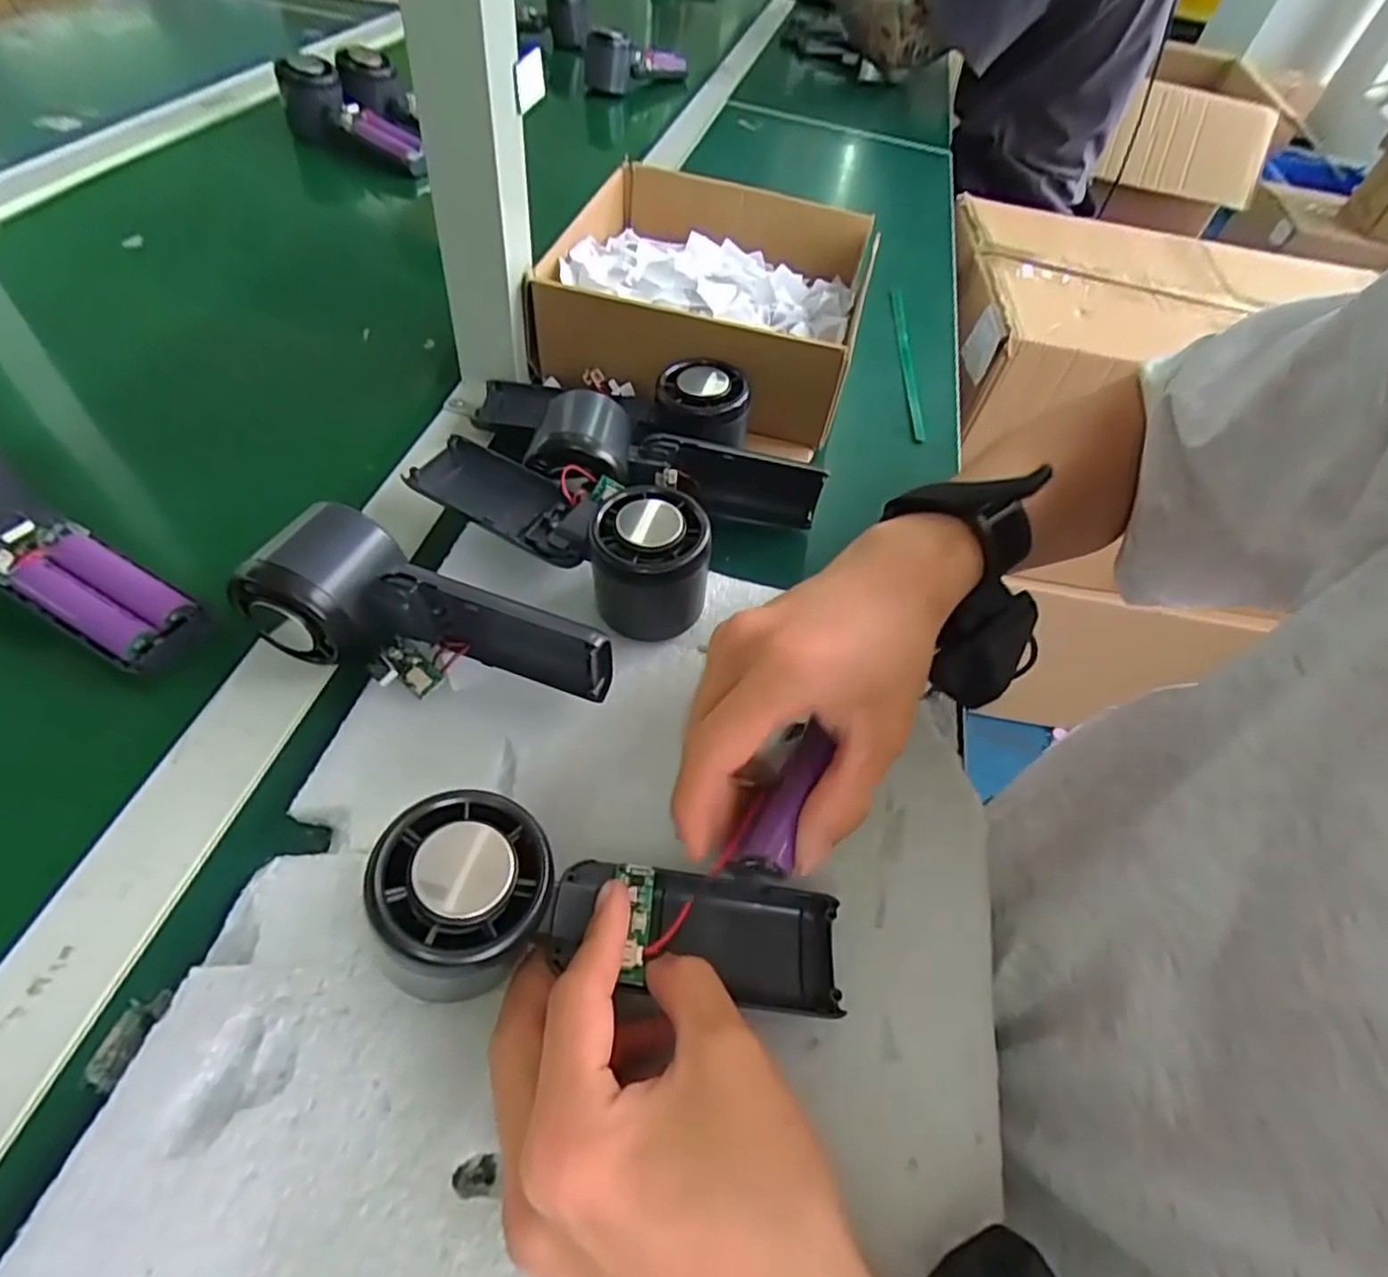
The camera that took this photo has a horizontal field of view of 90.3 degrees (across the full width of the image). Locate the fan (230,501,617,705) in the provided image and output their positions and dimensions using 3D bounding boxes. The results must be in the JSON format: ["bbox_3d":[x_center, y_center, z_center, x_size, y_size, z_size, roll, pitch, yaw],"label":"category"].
[{"bbox_3d":[-0.115,-0.009,0.306,0.164,0.049,0.059,16,52,3],"label":"fan"}]

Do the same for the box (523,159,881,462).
[{"bbox_3d":[0.015,-0.254,0.505,0.214,0.078,0.237,18,53,5],"label":"box"}]

